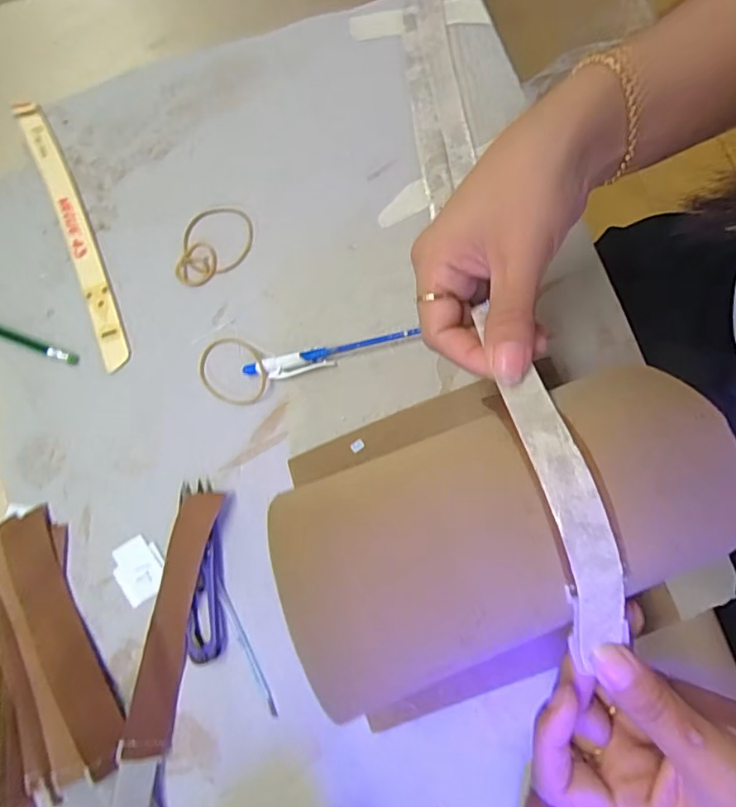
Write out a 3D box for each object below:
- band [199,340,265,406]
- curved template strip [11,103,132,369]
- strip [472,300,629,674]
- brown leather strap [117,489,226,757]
[{"bbox_3d":[-0.086,-0.020,0.338,0.039,0.008,0.047,-36,81,-5],"label":"band"},{"bbox_3d":[-0.198,-0.118,0.360,0.021,0.005,0.204,-23,80,-3],"label":"curved template strip"},{"bbox_3d":[0.079,0.044,0.213,0.023,0.037,0.113,-16,82,-1],"label":"strip"},{"bbox_3d":[-0.114,0.124,0.311,0.026,0.011,0.145,10,80,3],"label":"brown leather strap"}]

